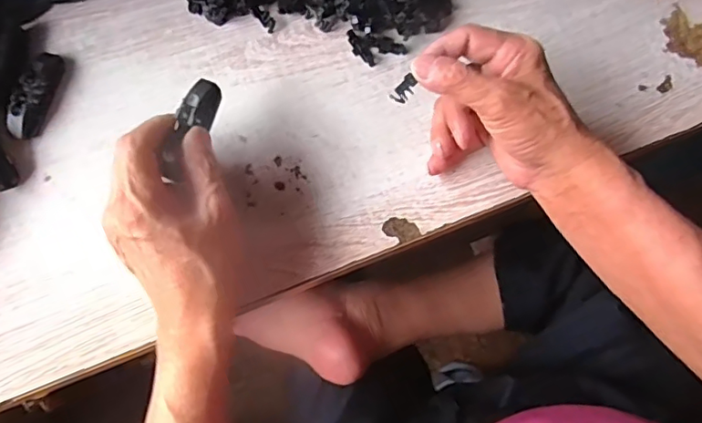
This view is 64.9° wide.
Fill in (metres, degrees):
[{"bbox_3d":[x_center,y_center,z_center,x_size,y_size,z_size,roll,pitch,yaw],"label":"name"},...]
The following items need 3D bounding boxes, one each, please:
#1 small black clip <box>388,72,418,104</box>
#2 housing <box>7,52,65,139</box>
[{"bbox_3d":[0.037,-0.084,0.377,0.012,0.004,0.021,36,109,9],"label":"small black clip"},{"bbox_3d":[-0.241,-0.091,0.423,0.019,0.017,0.073,9,73,1],"label":"housing"}]

